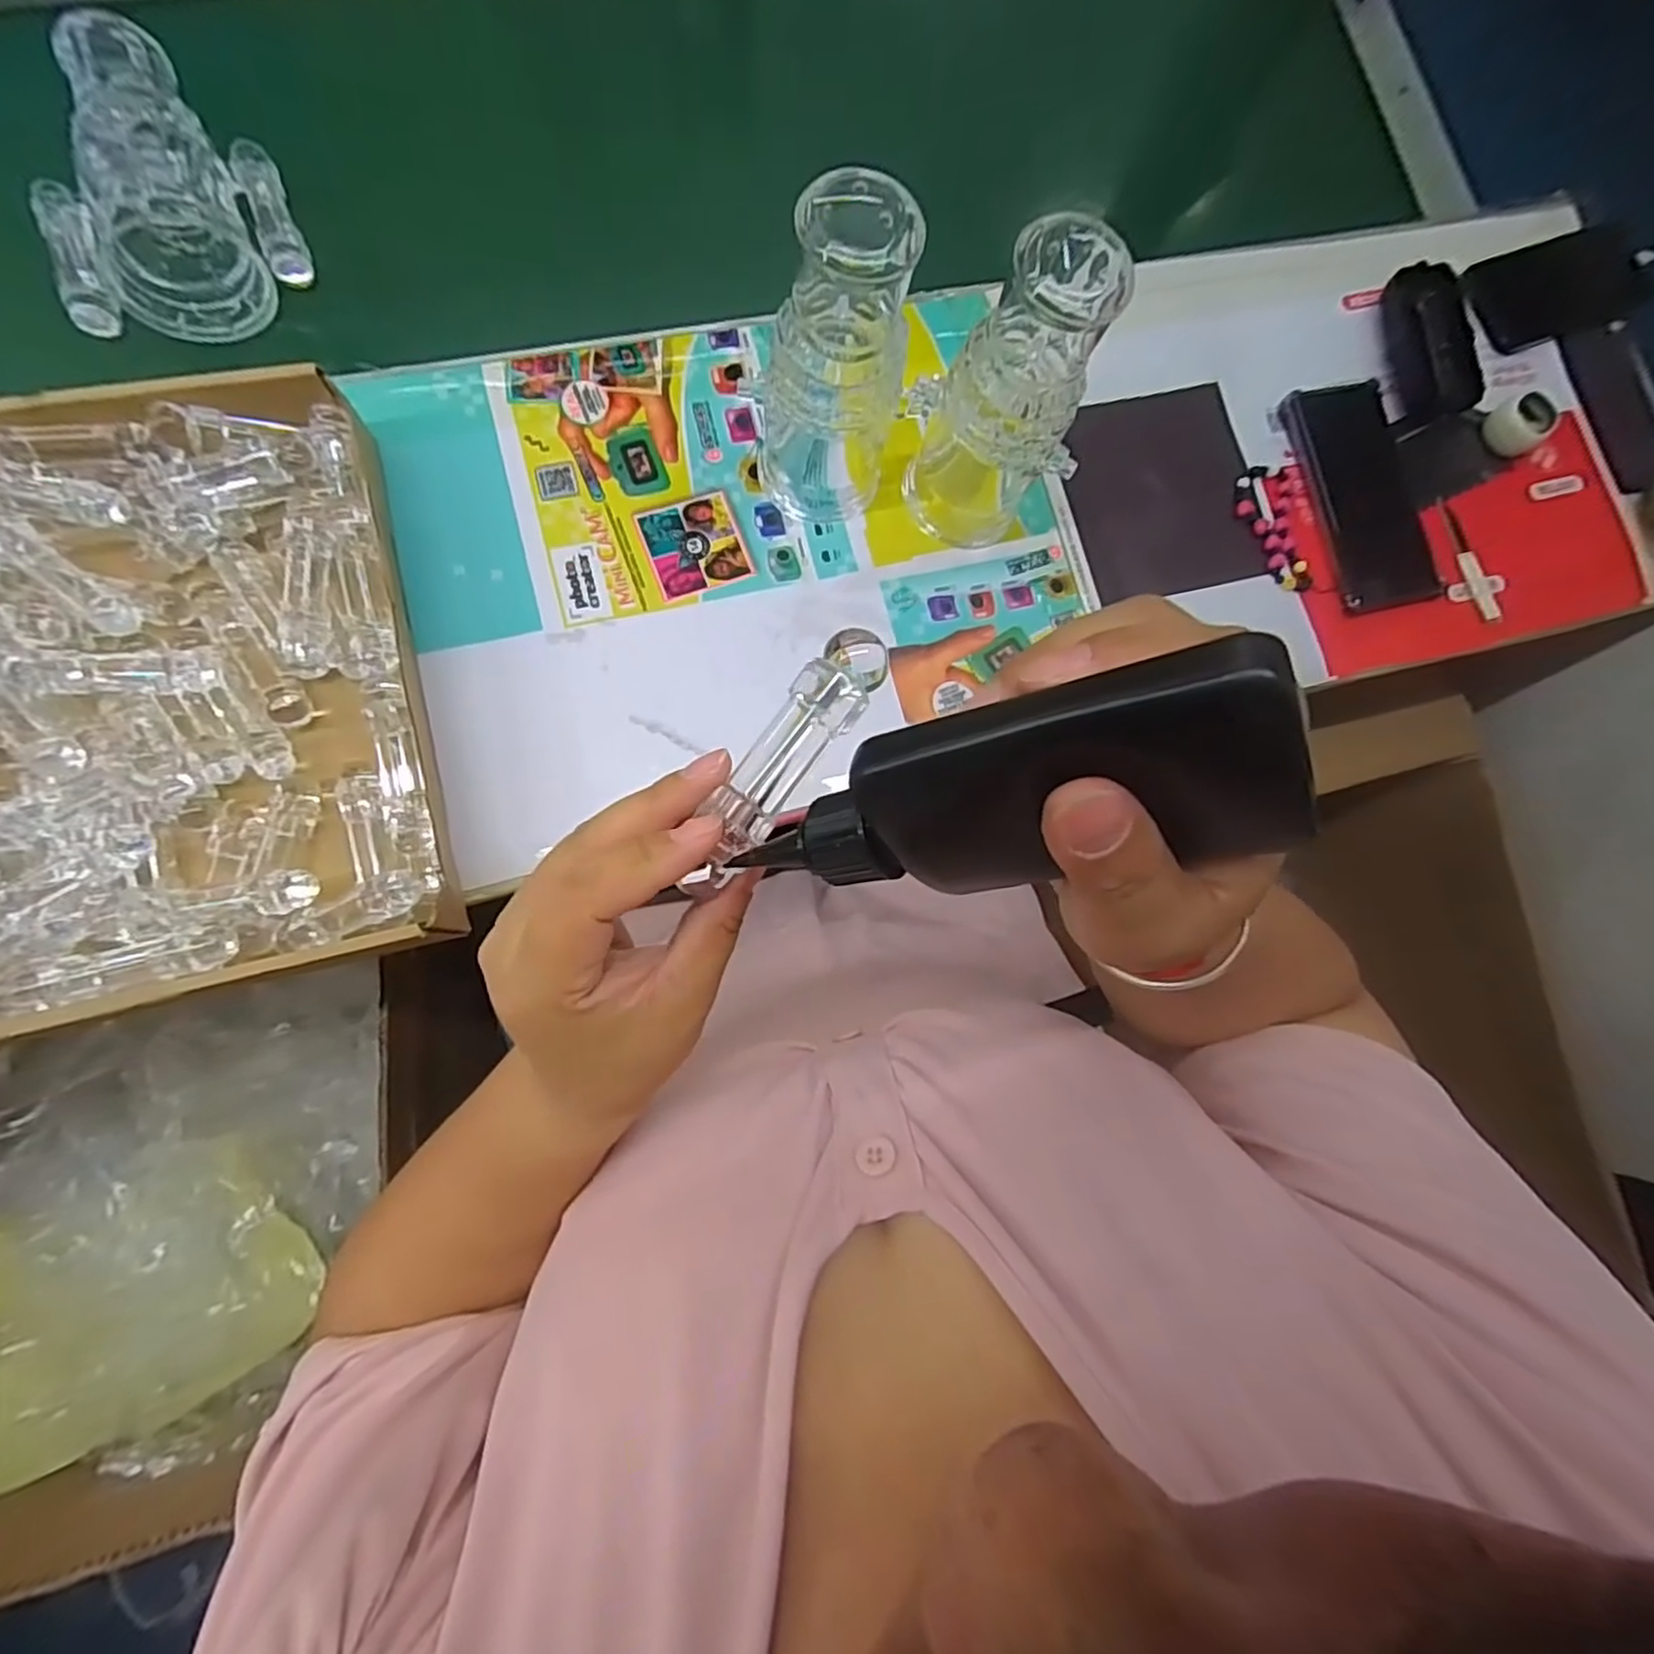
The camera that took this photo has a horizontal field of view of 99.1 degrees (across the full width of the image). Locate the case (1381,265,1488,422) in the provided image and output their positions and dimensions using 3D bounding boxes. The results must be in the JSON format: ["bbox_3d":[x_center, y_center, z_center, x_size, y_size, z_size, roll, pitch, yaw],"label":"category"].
[{"bbox_3d":[0.447,-0.355,0.520,0.053,0.027,0.105,-11,83,-9],"label":"case"}]

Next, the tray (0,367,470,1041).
[{"bbox_3d":[-0.365,-0.067,0.374,0.281,0.055,0.317,-14,86,-8],"label":"tray"}]

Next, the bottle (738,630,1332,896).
[{"bbox_3d":[0.039,-0.005,0.167,0.124,0.042,0.040,-14,85,31],"label":"bottle"}]

